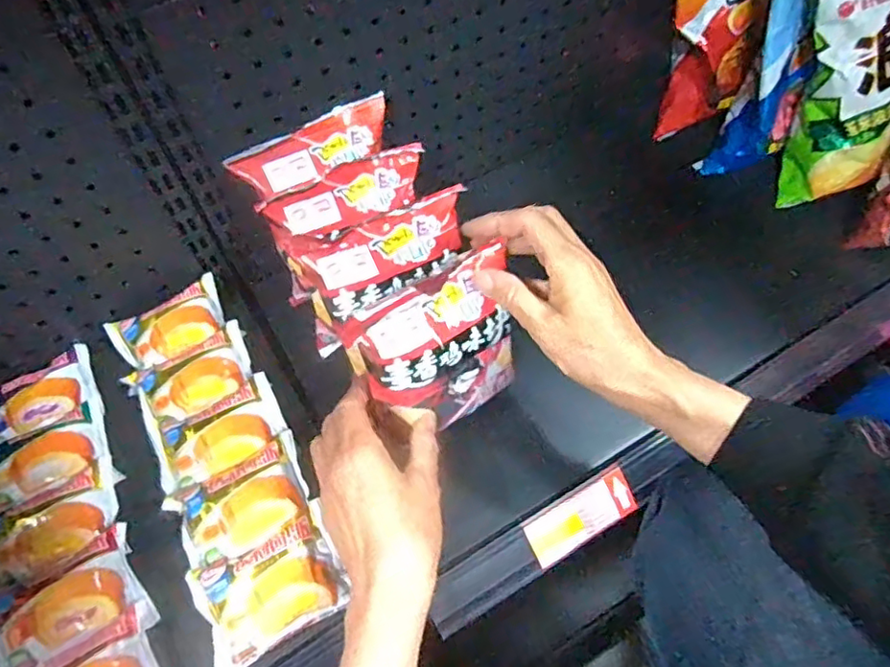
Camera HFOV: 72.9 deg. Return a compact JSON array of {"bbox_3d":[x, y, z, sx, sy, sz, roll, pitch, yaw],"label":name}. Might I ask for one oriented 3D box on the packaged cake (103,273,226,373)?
[{"bbox_3d":[-0.247,-0.004,0.546,0.100,0.024,0.072,-29,59,-15],"label":"packaged cake"}]

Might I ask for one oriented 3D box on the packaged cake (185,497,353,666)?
[{"bbox_3d":[-0.121,0.175,0.417,0.100,0.027,0.070,-28,59,-14],"label":"packaged cake"}]

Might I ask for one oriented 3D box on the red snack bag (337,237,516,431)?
[{"bbox_3d":[0.002,0.011,0.427,0.120,0.119,0.049,-35,61,-18],"label":"red snack bag"}]

